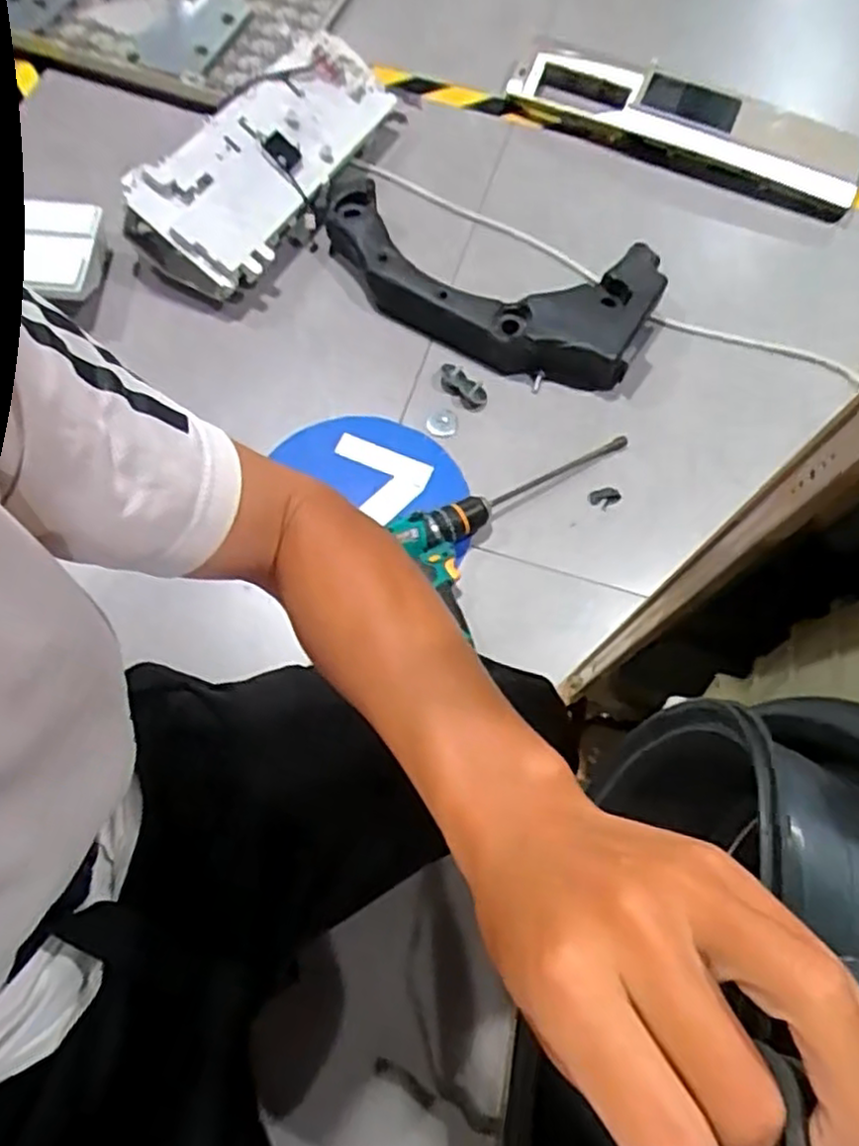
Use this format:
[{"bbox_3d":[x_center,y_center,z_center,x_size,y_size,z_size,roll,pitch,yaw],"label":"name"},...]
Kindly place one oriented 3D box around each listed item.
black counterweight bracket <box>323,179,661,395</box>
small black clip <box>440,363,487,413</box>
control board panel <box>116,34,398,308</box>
[{"bbox_3d":[0.077,-0.407,1.036,0.475,0.078,0.201,14,68,2],"label":"black counterweight bracket"},{"bbox_3d":[0.048,-0.260,1.026,0.045,0.019,0.079,-42,76,-17],"label":"small black clip"},{"bbox_3d":[-0.226,-0.604,1.058,0.200,0.092,0.445,39,70,-18],"label":"control board panel"}]

